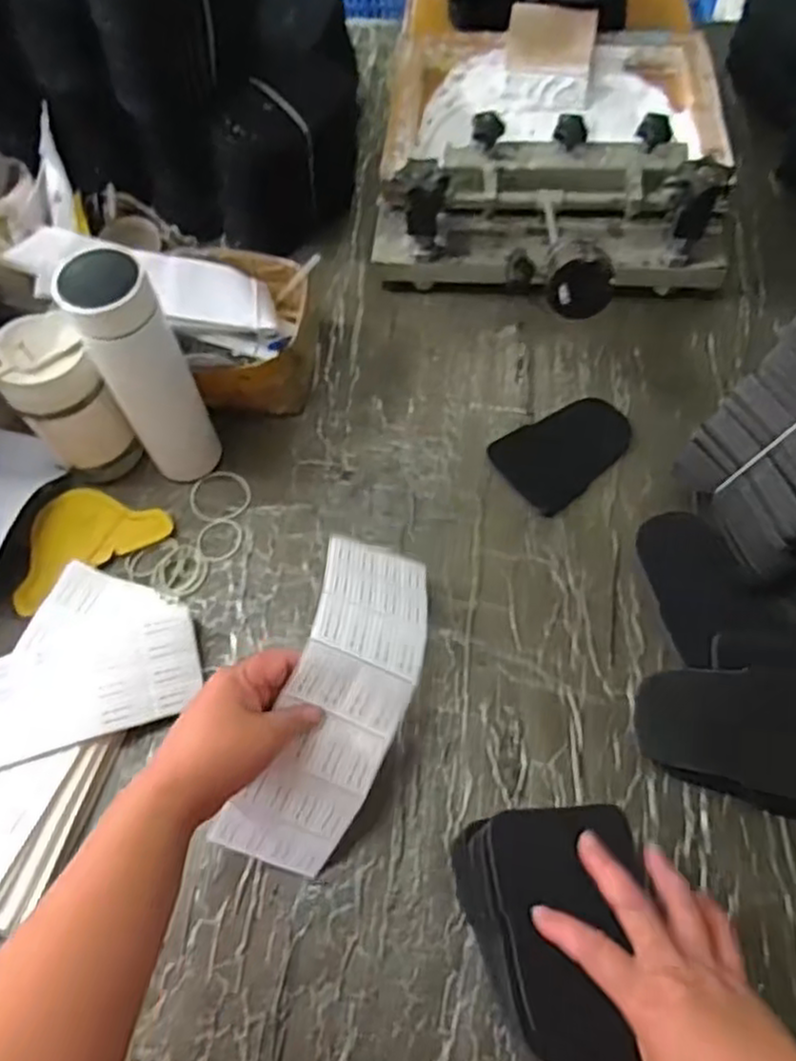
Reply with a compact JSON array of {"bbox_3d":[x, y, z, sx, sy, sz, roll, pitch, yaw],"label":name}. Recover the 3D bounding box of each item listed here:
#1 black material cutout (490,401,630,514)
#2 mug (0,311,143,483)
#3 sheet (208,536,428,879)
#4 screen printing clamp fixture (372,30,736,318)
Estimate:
[{"bbox_3d":[0.156,-0.080,0.674,0.117,0.027,0.089,-33,67,-14],"label":"black material cutout"},{"bbox_3d":[-0.295,-0.116,0.631,0.073,0.151,0.077,-35,67,-15],"label":"mug"},{"bbox_3d":[-0.044,0.122,0.518,0.094,0.087,0.243,18,76,10],"label":"sheet"},{"bbox_3d":[0.170,-0.430,0.787,0.364,0.142,0.340,5,63,4],"label":"screen printing clamp fixture"}]

